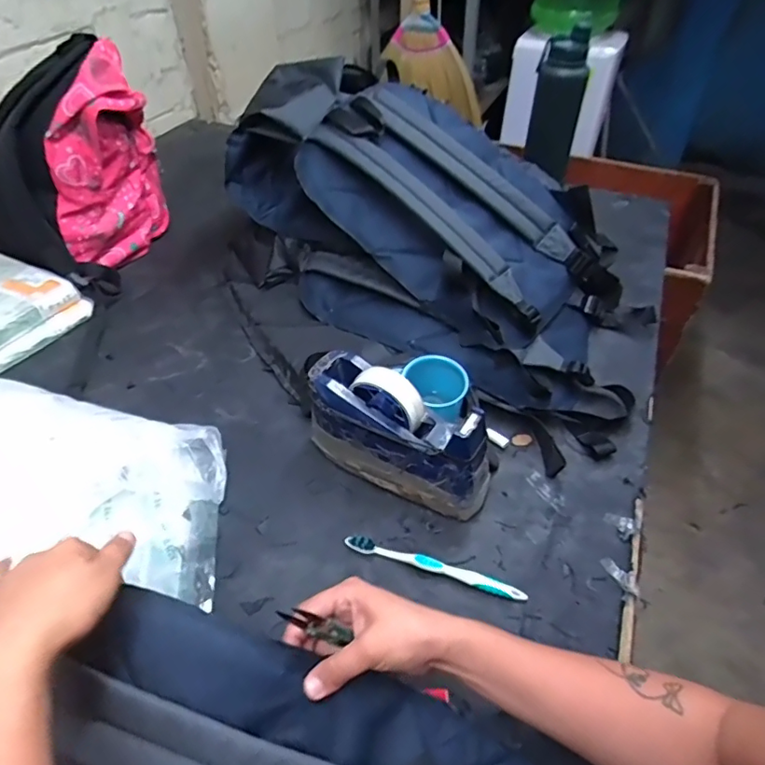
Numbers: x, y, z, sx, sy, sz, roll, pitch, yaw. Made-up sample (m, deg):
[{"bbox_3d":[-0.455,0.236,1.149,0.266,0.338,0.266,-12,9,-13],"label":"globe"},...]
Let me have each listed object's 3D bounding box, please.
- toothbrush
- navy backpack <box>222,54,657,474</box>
[{"bbox_3d":[0.049,0.180,0.509,0.178,0.016,0.020,16,46,15],"label":"toothbrush"},{"bbox_3d":[0.098,-0.226,0.756,0.658,0.243,0.388,34,53,29],"label":"navy backpack"}]

